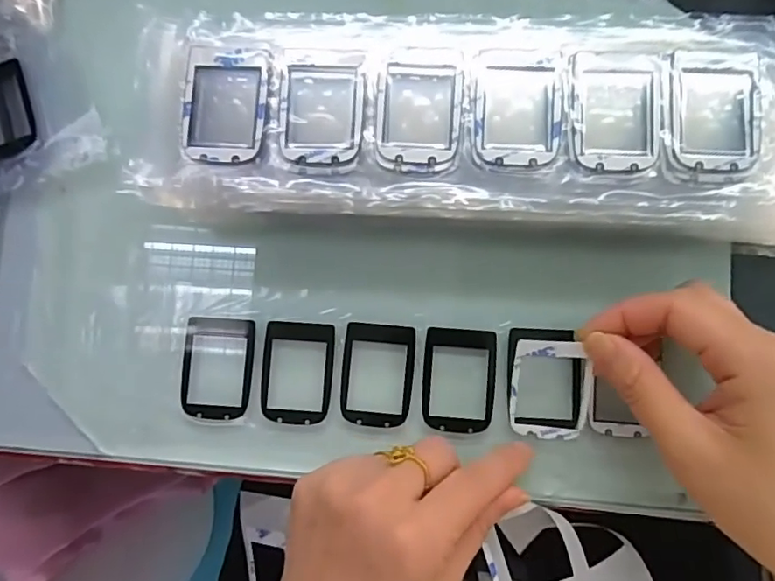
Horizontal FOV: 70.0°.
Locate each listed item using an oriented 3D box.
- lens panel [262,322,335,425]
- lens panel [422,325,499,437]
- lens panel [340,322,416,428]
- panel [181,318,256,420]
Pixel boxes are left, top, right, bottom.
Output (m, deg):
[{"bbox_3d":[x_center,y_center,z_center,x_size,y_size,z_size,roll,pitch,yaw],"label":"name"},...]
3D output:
[{"bbox_3d":[-0.046,0.042,0.283,0.035,0.004,0.050,4,84,3],"label":"lens panel"},{"bbox_3d":[0.036,0.045,0.279,0.035,0.004,0.050,4,84,3],"label":"lens panel"},{"bbox_3d":[-0.005,0.043,0.281,0.035,0.004,0.050,4,84,3],"label":"lens panel"},{"bbox_3d":[-0.087,0.040,0.284,0.035,0.004,0.050,4,84,3],"label":"panel"}]

